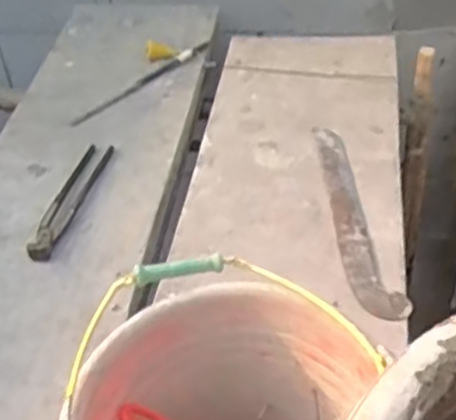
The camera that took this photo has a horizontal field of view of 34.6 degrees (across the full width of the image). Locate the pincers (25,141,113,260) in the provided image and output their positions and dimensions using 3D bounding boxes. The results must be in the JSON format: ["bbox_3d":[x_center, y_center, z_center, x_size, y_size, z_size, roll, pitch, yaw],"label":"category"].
[{"bbox_3d":[-0.225,-0.022,1.046,0.041,0.020,0.247,6,42,13],"label":"pincers"}]

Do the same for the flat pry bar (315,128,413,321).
[{"bbox_3d":[0.161,0.002,0.984,0.057,0.009,0.376,-8,41,-3],"label":"flat pry bar"}]

